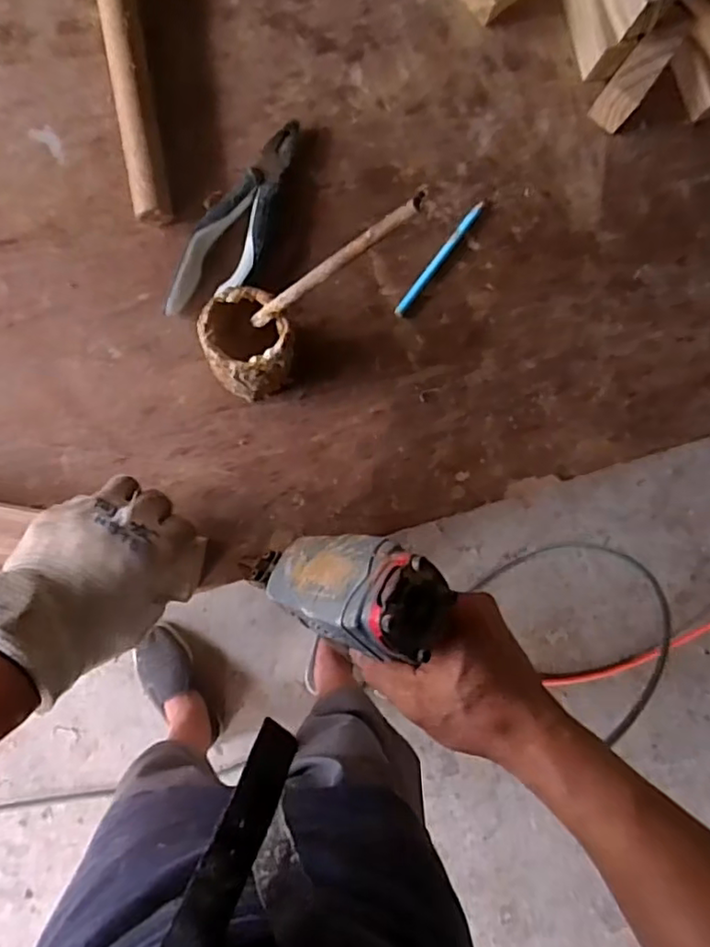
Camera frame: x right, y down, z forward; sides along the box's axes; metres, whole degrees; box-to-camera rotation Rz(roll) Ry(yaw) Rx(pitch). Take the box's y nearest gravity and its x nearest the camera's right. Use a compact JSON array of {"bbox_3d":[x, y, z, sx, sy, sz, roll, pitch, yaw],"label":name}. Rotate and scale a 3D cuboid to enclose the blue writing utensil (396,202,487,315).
[{"bbox_3d":[0.076,-0.192,0.551,0.009,0.009,0.127,37,84,-4],"label":"blue writing utensil"}]

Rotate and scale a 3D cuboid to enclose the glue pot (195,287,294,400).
[{"bbox_3d":[-0.082,-0.100,0.486,0.064,0.095,0.066,0,88,-7],"label":"glue pot"}]

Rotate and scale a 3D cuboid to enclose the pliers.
[{"bbox_3d":[-0.095,-0.213,0.525,0.055,0.022,0.190,26,85,-5],"label":"pliers"}]

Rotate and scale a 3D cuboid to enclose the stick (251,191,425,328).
[{"bbox_3d":[-0.021,-0.120,0.372,0.006,0.198,0.009,-3,88,-32],"label":"stick"}]

